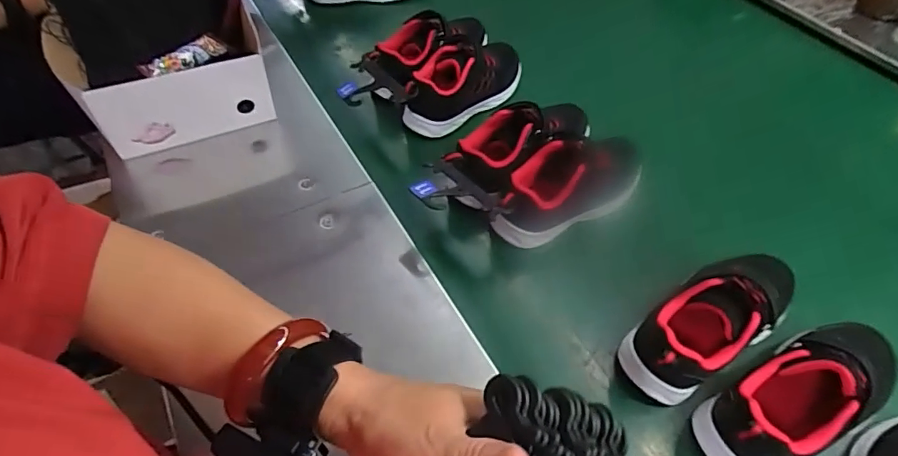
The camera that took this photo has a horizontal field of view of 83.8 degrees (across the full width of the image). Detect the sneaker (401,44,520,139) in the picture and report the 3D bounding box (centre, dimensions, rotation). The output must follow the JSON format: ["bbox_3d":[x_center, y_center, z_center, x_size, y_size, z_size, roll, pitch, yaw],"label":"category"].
[{"bbox_3d":[0.022,-0.196,0.655,0.189,0.071,0.083,-27,58,-24],"label":"sneaker"}]

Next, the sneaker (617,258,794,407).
[{"bbox_3d":[0.243,0.073,0.446,0.192,0.076,0.076,-27,59,-24],"label":"sneaker"}]

